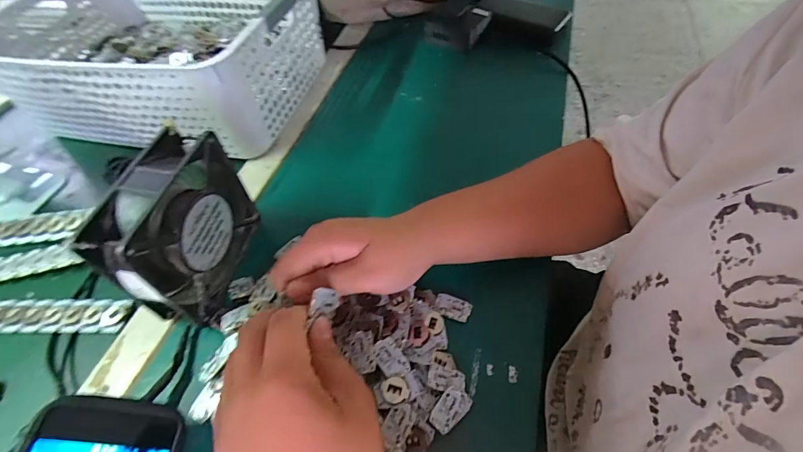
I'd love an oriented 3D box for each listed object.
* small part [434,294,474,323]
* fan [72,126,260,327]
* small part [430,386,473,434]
[{"bbox_3d":[0.043,0.069,0.330,0.031,0.004,0.018,18,56,16],"label":"small part"},{"bbox_3d":[-0.172,0.007,0.318,0.043,0.123,0.125,10,55,11],"label":"fan"},{"bbox_3d":[0.035,0.131,0.278,0.018,0.010,0.033,32,62,25],"label":"small part"}]

